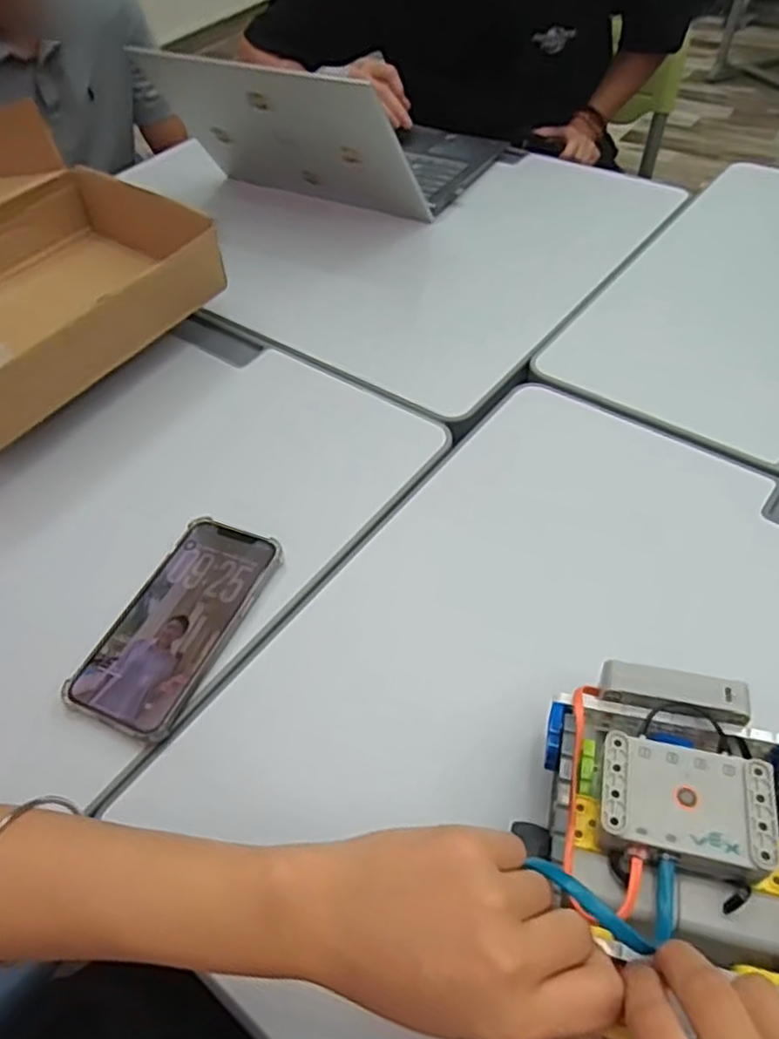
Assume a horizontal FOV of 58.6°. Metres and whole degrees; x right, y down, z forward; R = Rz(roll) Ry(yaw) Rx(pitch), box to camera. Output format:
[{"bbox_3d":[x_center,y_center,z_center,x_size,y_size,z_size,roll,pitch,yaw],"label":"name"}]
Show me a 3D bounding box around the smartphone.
[{"bbox_3d":[-0.146,0.070,0.486,0.080,0.014,0.161,18,55,19],"label":"smartphone"}]

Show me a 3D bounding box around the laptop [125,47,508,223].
[{"bbox_3d":[-0.068,-0.509,0.861,0.344,0.159,0.294,24,57,23],"label":"laptop"}]

